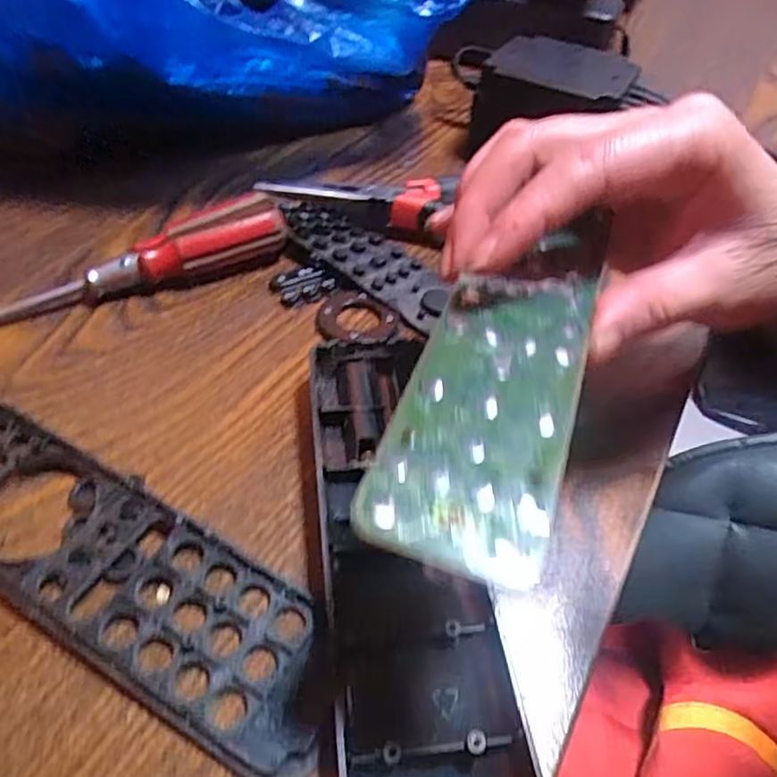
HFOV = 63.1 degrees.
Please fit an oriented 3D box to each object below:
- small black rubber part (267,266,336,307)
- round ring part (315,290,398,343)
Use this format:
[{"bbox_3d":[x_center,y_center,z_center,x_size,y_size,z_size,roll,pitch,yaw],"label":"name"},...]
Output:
[{"bbox_3d":[-0.038,-0.045,0.273,0.023,0.004,0.020,-28,54,-28],"label":"small black rubber part"},{"bbox_3d":[-0.013,-0.029,0.261,0.033,0.004,0.030,3,46,-3],"label":"round ring part"}]

